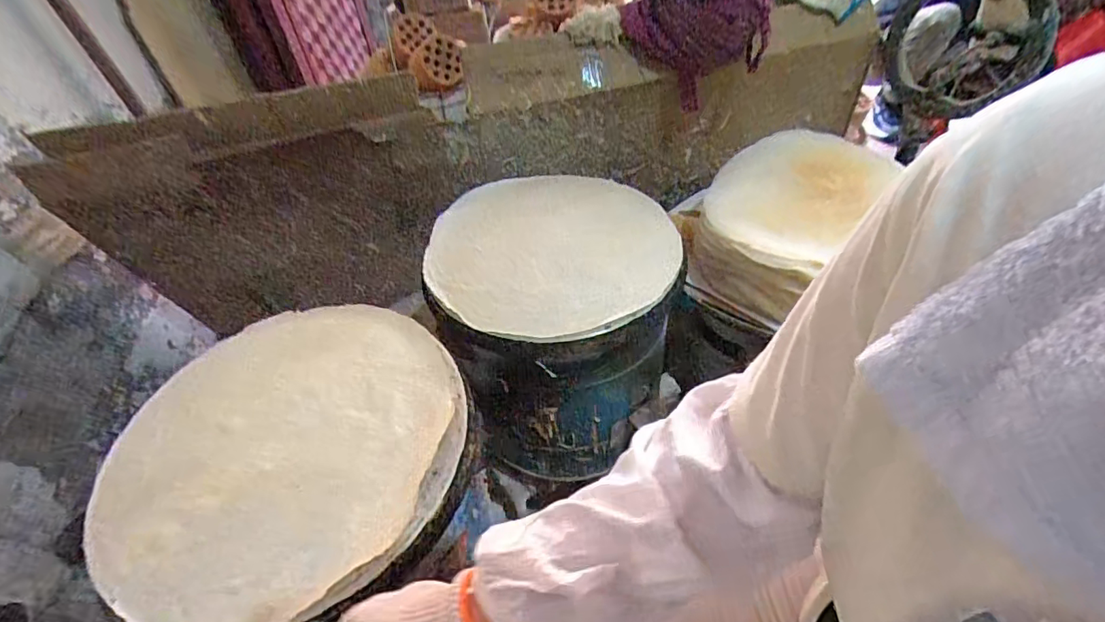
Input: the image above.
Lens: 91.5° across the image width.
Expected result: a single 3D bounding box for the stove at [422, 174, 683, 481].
[{"bbox_3d":[0.013,0.030,0.914,0.364,0.361,0.358,-2,47,3],"label":"stove"}]

